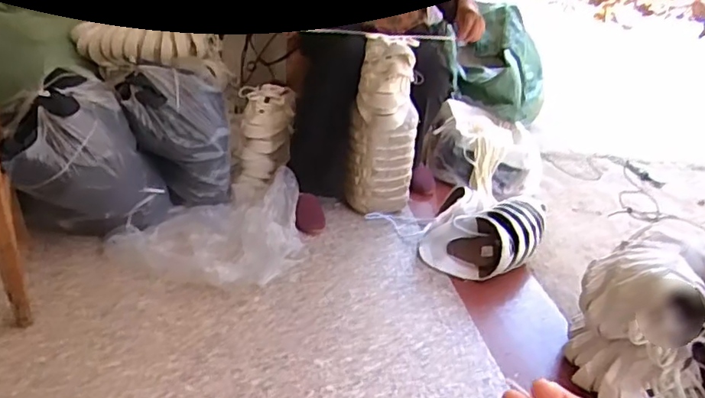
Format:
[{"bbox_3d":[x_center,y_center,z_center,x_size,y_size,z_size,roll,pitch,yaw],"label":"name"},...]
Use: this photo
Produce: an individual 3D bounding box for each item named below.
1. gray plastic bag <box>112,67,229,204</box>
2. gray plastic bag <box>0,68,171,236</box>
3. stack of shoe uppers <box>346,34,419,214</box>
[{"bbox_3d":[-0.448,-0.159,1.498,0.257,0.313,0.170,-4,31,-18],"label":"gray plastic bag"},{"bbox_3d":[-0.623,-0.093,1.363,0.346,0.330,0.274,-17,37,-35],"label":"gray plastic bag"},{"bbox_3d":[0.081,-0.170,1.540,0.183,0.460,0.136,8,29,3],"label":"stack of shoe uppers"}]

